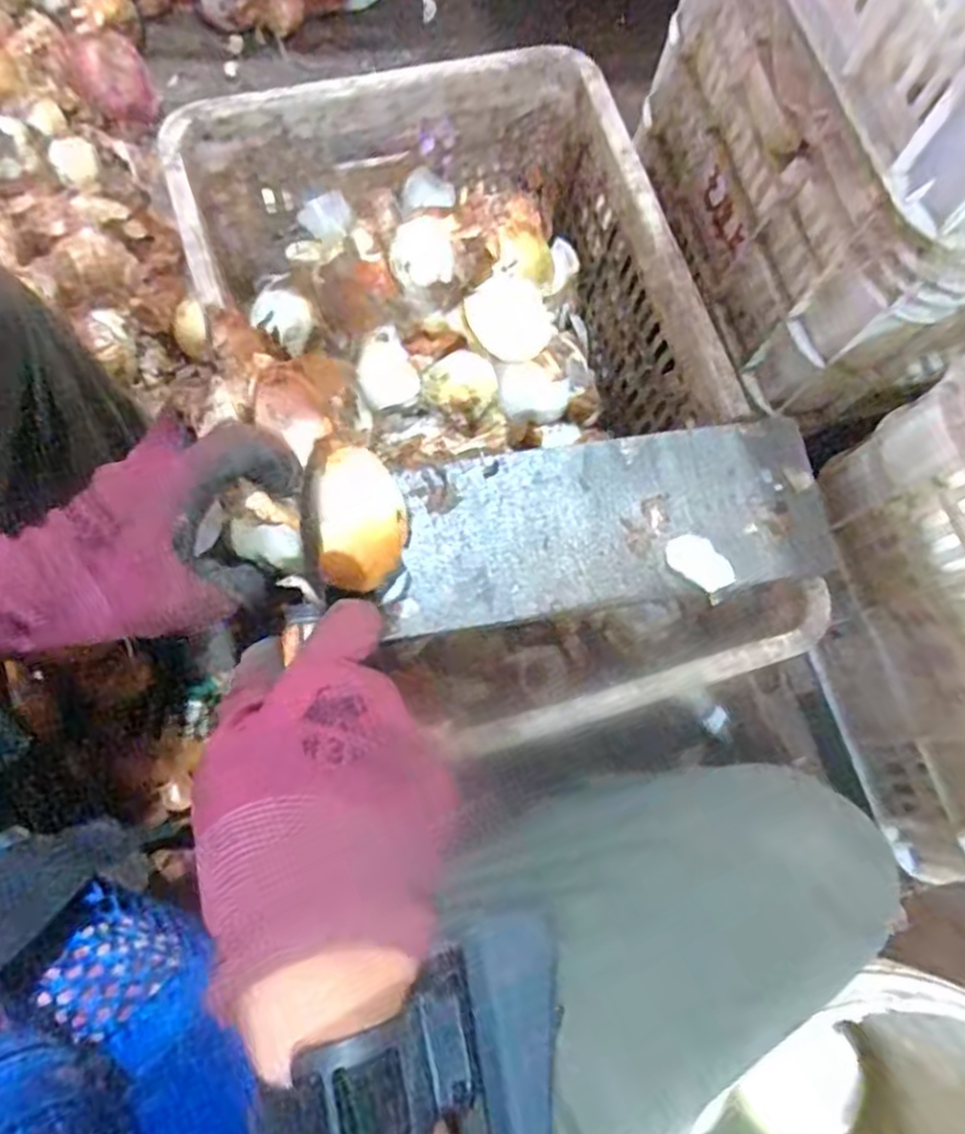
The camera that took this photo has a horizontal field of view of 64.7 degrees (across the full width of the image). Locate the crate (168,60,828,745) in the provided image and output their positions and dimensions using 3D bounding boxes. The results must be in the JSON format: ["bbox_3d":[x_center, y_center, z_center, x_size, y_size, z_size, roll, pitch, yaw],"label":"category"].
[{"bbox_3d":[-0.007,-0.144,0.614,0.332,0.183,0.487,-17,78,-10],"label":"crate"}]

